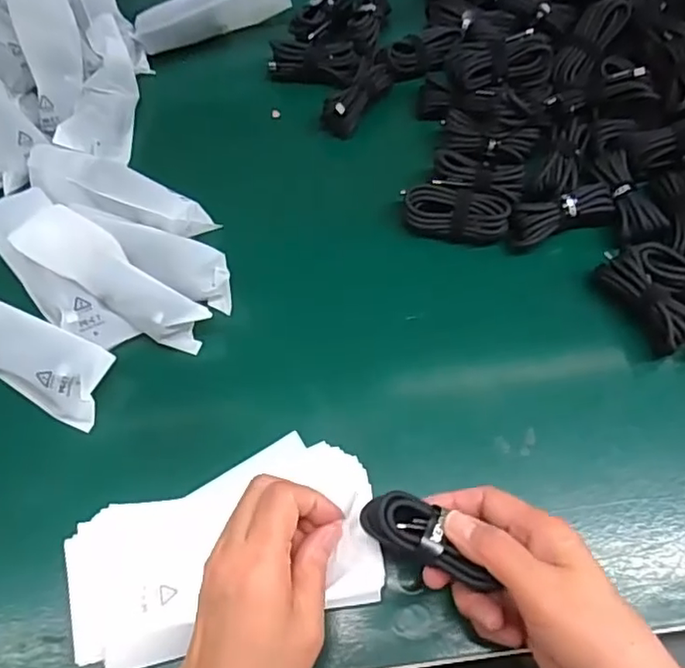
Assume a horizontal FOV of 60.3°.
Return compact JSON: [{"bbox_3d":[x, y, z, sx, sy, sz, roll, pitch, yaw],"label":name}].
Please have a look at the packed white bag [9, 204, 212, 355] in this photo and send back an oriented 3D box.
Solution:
[{"bbox_3d":[-0.163,-0.043,0.417,0.148,0.032,0.044,30,70,15],"label":"packed white bag"}]

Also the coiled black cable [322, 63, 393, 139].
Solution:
[{"bbox_3d":[0.014,-0.204,0.502,0.029,0.029,0.076,29,69,15],"label":"coiled black cable"}]

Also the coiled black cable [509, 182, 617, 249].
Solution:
[{"bbox_3d":[0.165,-0.091,0.436,0.078,0.018,0.031,-11,65,-3],"label":"coiled black cable"}]

